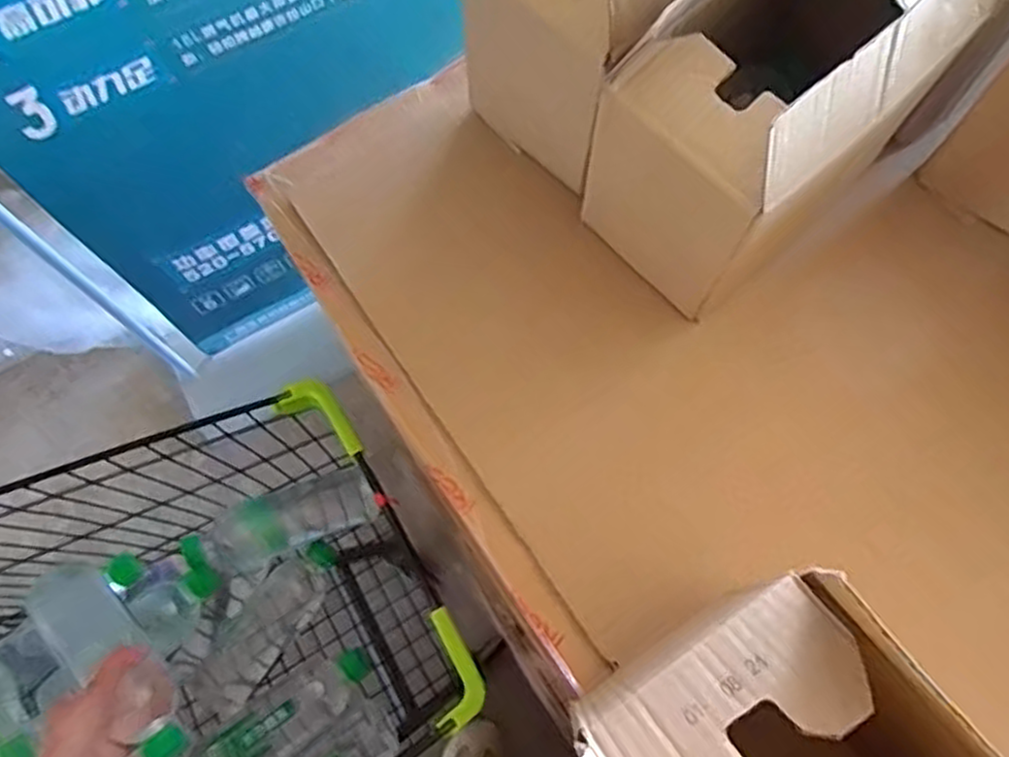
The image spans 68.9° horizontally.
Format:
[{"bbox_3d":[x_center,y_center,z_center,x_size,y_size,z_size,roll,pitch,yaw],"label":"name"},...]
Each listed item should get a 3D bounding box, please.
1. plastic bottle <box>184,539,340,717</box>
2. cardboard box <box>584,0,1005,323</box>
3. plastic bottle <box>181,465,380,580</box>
[{"bbox_3d":[-0.258,0.271,0.802,0.061,0.048,0.205,36,75,14],"label":"plastic bottle"},{"bbox_3d":[0.190,-0.194,0.515,0.243,0.215,0.135,-40,73,-12],"label":"cardboard box"},{"bbox_3d":[-0.236,0.155,0.786,0.193,0.052,0.068,-20,69,-19],"label":"plastic bottle"}]

